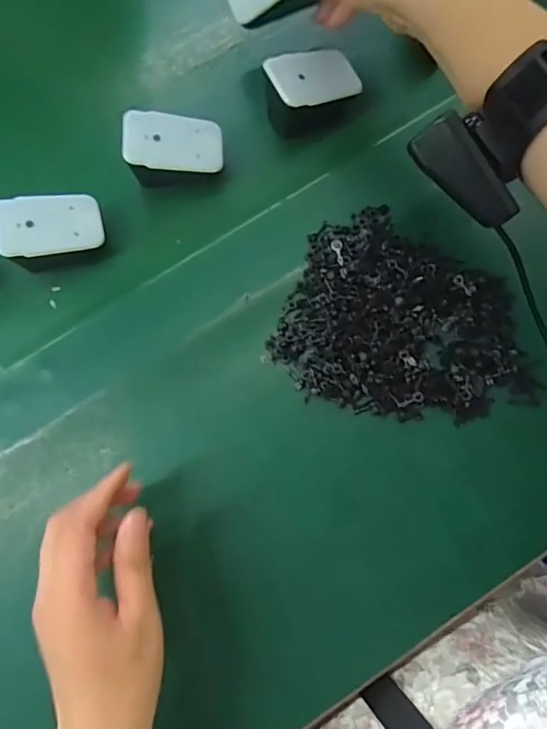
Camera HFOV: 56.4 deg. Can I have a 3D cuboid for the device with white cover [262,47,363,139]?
[{"bbox_3d":[0.029,-0.207,0.385,0.070,0.044,0.045,-20,80,-2],"label":"device with white cover"}]

